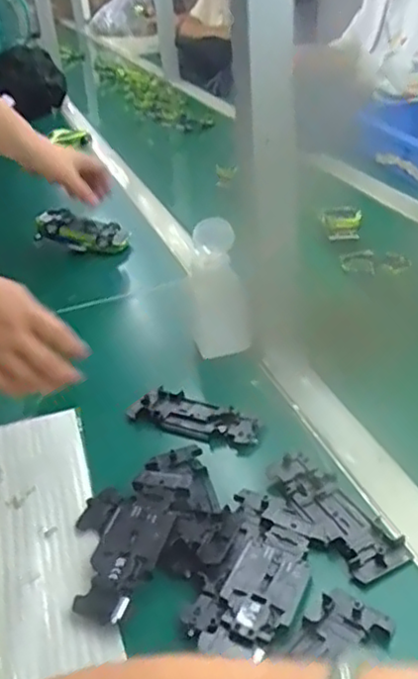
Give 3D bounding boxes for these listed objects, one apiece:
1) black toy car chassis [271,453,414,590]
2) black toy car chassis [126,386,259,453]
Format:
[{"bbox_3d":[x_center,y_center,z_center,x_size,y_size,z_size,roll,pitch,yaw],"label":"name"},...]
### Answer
[{"bbox_3d":[0.091,0.129,0.500,0.046,0.011,0.125,-21,35,-23],"label":"black toy car chassis"},{"bbox_3d":[-0.012,0.071,0.615,0.120,0.017,0.044,14,36,27],"label":"black toy car chassis"}]

